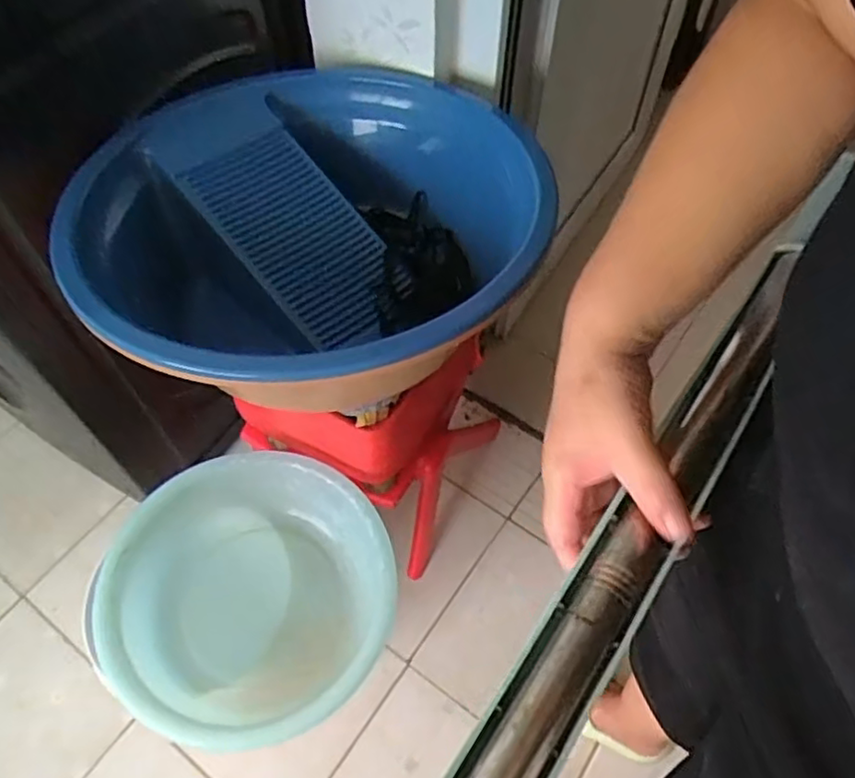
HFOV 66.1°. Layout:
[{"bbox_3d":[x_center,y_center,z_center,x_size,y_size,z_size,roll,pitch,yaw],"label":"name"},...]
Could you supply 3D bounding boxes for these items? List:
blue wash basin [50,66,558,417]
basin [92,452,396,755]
[{"bbox_3d":[-0.128,-0.177,0.732,0.473,0.177,0.508,0,56,0],"label":"blue wash basin"},{"bbox_3d":[-0.197,0.249,0.780,0.306,0.135,0.309,0,56,0],"label":"basin"}]

